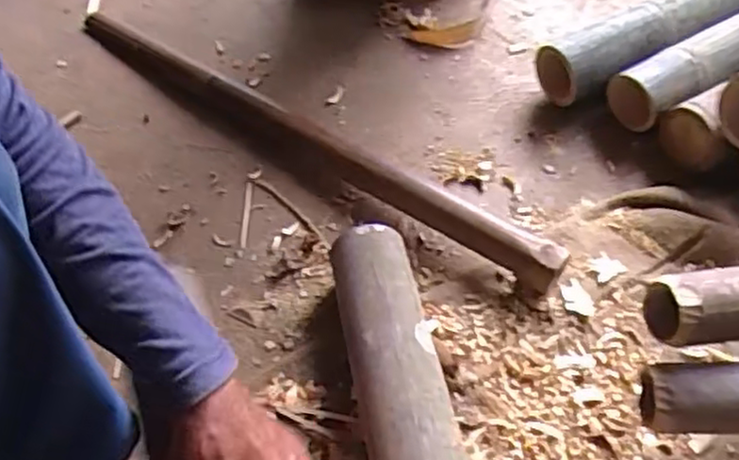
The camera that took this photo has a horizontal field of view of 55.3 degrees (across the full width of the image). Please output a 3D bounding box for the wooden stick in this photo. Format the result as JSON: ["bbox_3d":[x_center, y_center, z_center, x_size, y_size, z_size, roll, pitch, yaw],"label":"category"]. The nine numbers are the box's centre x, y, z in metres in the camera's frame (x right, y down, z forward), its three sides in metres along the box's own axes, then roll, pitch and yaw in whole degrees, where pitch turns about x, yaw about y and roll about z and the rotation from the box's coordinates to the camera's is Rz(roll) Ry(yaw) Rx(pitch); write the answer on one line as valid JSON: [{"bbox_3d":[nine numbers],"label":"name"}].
[{"bbox_3d":[-0.083,-0.115,0.804,0.657,0.034,0.041,32,62,20],"label":"wooden stick"}]

